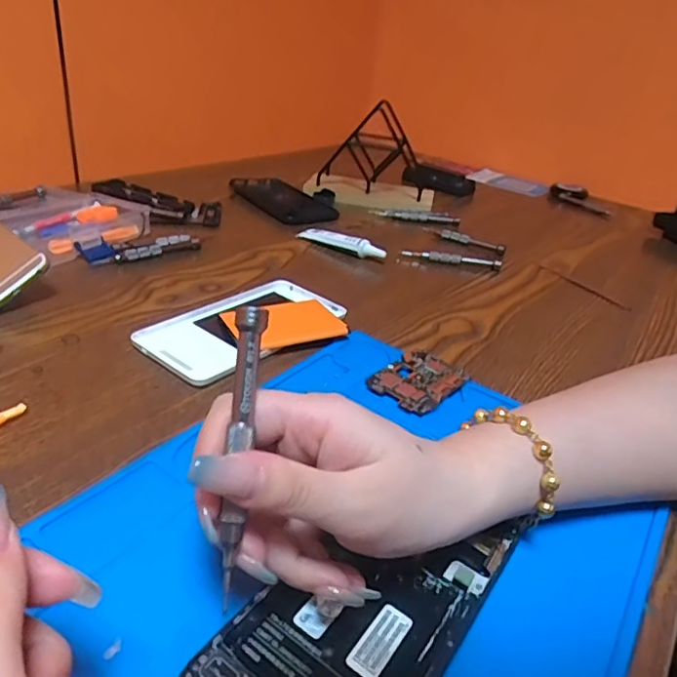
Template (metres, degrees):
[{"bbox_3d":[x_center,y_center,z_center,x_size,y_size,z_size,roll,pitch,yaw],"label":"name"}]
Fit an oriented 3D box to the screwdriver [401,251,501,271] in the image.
[{"bbox_3d":[0.120,-0.084,0.597,0.103,0.015,0.011,8,29,3],"label":"screwdriver"}]

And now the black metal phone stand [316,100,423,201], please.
[{"bbox_3d":[0.049,-0.255,0.760,0.142,0.122,0.076,10,29,5],"label":"black metal phone stand"}]

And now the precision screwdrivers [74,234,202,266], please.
[{"bbox_3d":[-0.183,-0.084,0.523,0.107,0.013,0.031,-15,36,-34],"label":"precision screwdrivers"}]

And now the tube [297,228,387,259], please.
[{"bbox_3d":[0.001,-0.102,0.586,0.105,0.018,0.017,26,35,31],"label":"tube"}]

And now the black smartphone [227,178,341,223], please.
[{"bbox_3d":[-0.077,-0.182,0.724,0.081,0.009,0.177,-12,34,-30],"label":"black smartphone"}]

